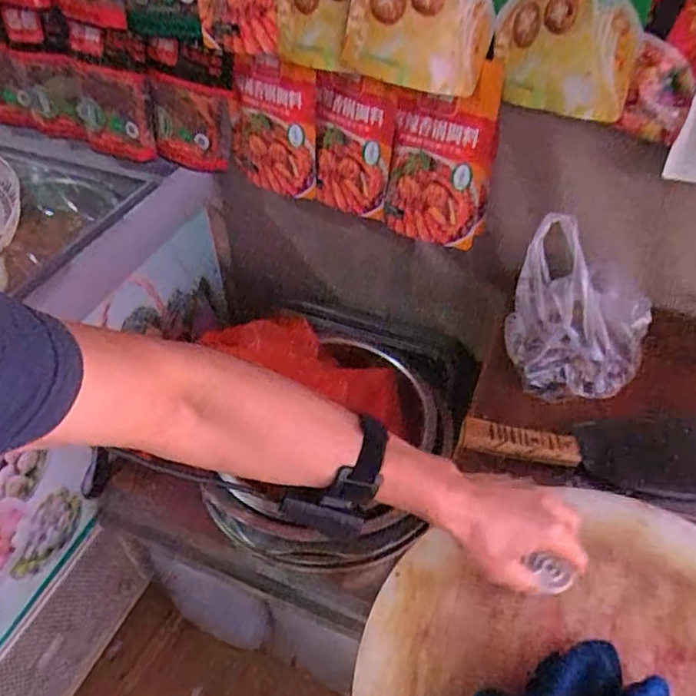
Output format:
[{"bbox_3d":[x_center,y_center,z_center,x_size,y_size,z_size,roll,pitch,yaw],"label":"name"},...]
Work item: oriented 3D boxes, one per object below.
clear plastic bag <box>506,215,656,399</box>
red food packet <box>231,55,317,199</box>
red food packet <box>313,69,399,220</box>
[{"bbox_3d":[0.295,-0.039,0.776,0.177,0.236,0.080,14,48,14],"label":"clear plastic bag"},{"bbox_3d":[-0.131,-0.367,1.037,0.166,0.238,0.034,18,49,17],"label":"red food packet"},{"bbox_3d":[0.007,-0.321,0.995,0.142,0.223,0.035,24,51,22],"label":"red food packet"}]

